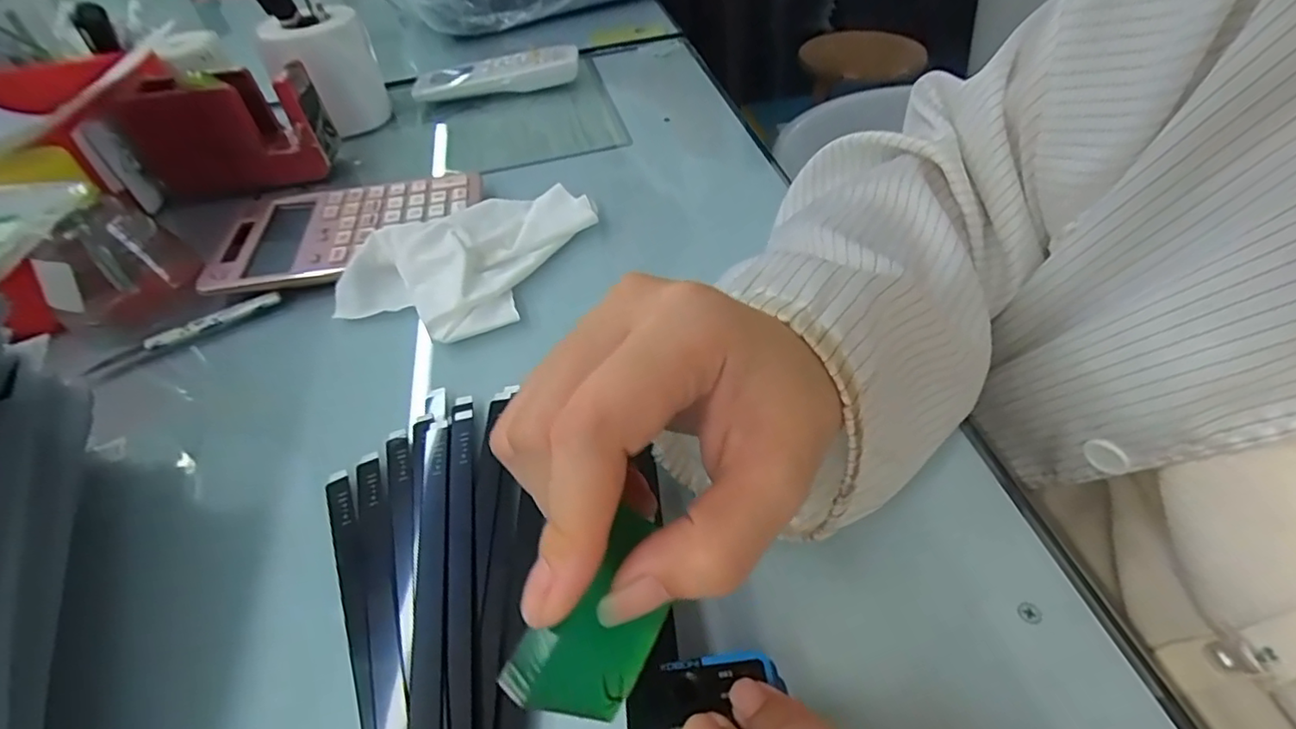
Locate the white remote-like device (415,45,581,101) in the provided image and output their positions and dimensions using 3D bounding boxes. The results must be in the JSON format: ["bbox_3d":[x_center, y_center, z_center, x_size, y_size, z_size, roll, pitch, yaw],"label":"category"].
[{"bbox_3d":[-0.146,-0.282,0.586,0.158,0.025,0.038,-6,46,1],"label":"white remote-like device"}]

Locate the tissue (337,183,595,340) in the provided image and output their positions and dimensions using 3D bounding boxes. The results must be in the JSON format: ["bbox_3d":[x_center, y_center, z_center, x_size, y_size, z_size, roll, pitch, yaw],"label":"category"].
[{"bbox_3d":[-0.108,-0.065,0.369,0.165,0.024,0.096,-19,47,-11],"label":"tissue"}]

